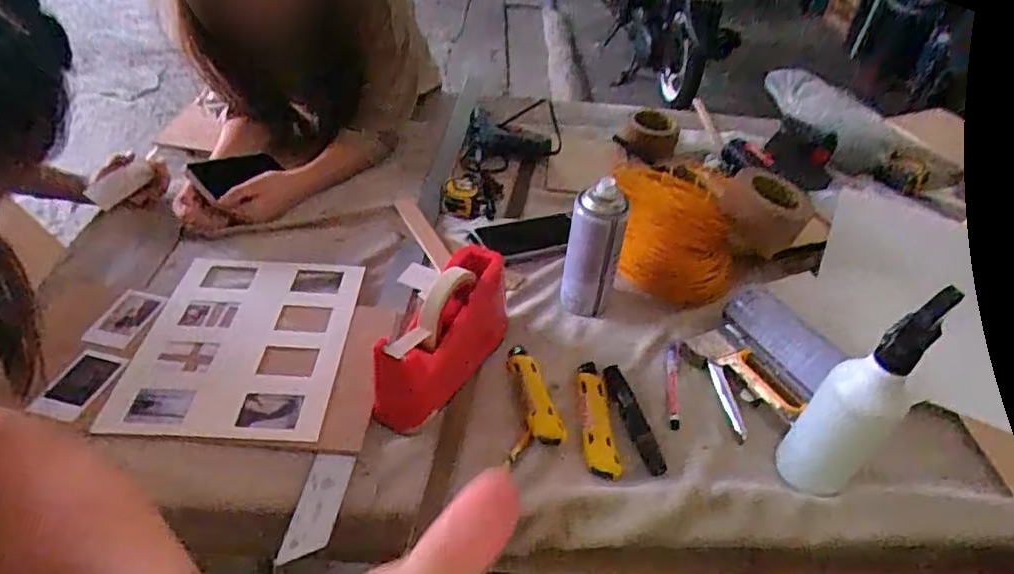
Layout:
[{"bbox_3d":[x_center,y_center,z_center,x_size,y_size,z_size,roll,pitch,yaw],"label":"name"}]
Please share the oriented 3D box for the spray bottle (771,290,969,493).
[{"bbox_3d":[0.328,0.100,0.569,0.086,0.227,0.071,-26,51,-32],"label":"spray bottle"}]

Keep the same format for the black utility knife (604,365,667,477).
[{"bbox_3d":[0.134,0.140,0.664,0.027,0.010,0.136,-6,43,-15],"label":"black utility knife"}]

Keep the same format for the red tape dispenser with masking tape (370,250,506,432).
[{"bbox_3d":[-0.064,0.052,0.669,0.068,0.107,0.200,21,43,14],"label":"red tape dispenser with masking tape"}]

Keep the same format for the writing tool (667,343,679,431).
[{"bbox_3d":[0.192,0.113,0.715,0.013,0.009,0.124,11,42,4],"label":"writing tool"}]

